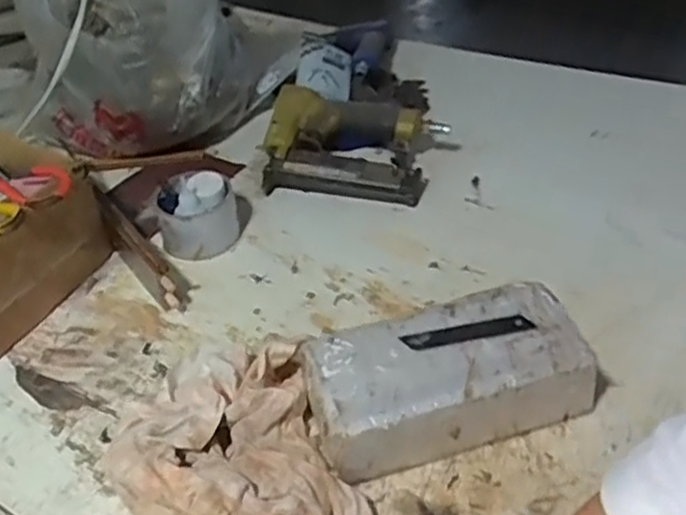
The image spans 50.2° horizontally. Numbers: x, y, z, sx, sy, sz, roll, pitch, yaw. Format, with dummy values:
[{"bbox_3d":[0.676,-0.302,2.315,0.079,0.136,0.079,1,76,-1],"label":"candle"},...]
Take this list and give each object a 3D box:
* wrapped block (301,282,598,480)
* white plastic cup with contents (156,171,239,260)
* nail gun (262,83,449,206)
[{"bbox_3d":[0.077,0.093,0.565,0.206,0.075,0.105,-12,41,-9],"label":"wrapped block"},{"bbox_3d":[-0.147,-0.044,0.756,0.087,0.071,0.065,-11,41,-7],"label":"white plastic cup with contents"},{"bbox_3d":[0.008,-0.123,0.827,0.195,0.075,0.113,10,43,17],"label":"nail gun"}]

